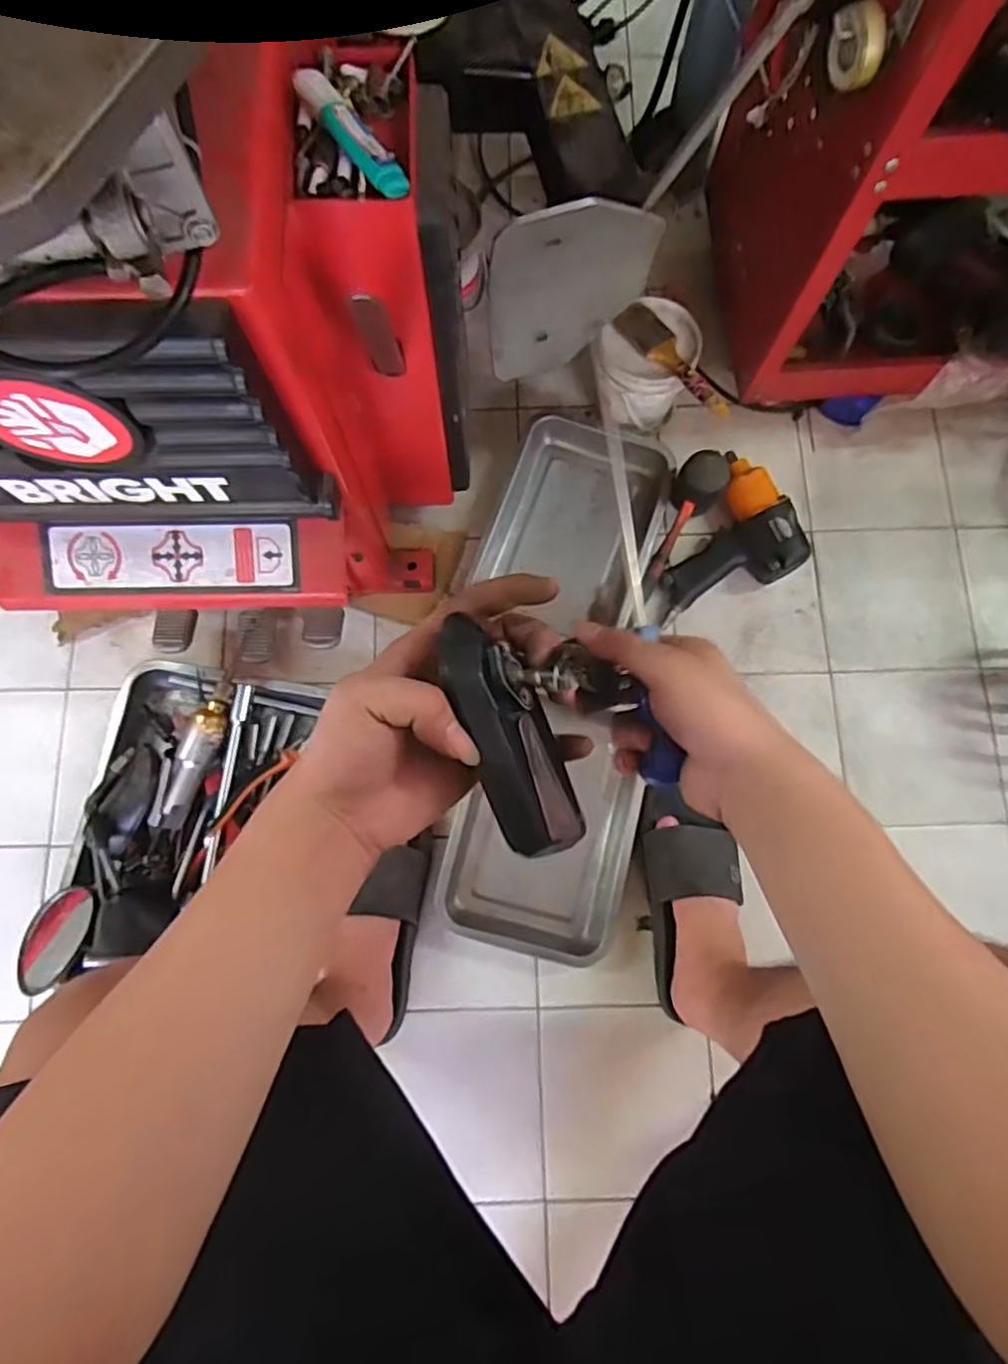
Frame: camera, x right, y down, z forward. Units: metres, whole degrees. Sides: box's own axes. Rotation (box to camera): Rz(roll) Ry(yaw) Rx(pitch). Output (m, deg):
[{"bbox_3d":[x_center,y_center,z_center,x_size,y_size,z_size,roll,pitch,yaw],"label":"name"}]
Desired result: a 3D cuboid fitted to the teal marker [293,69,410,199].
[{"bbox_3d":[-0.100,-0.369,0.448,0.025,0.021,0.099,-38,81,-8],"label":"teal marker"}]

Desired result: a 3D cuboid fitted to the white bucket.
[{"bbox_3d":[0.186,-0.413,0.880,0.120,0.117,0.132,40,80,8],"label":"white bucket"}]

